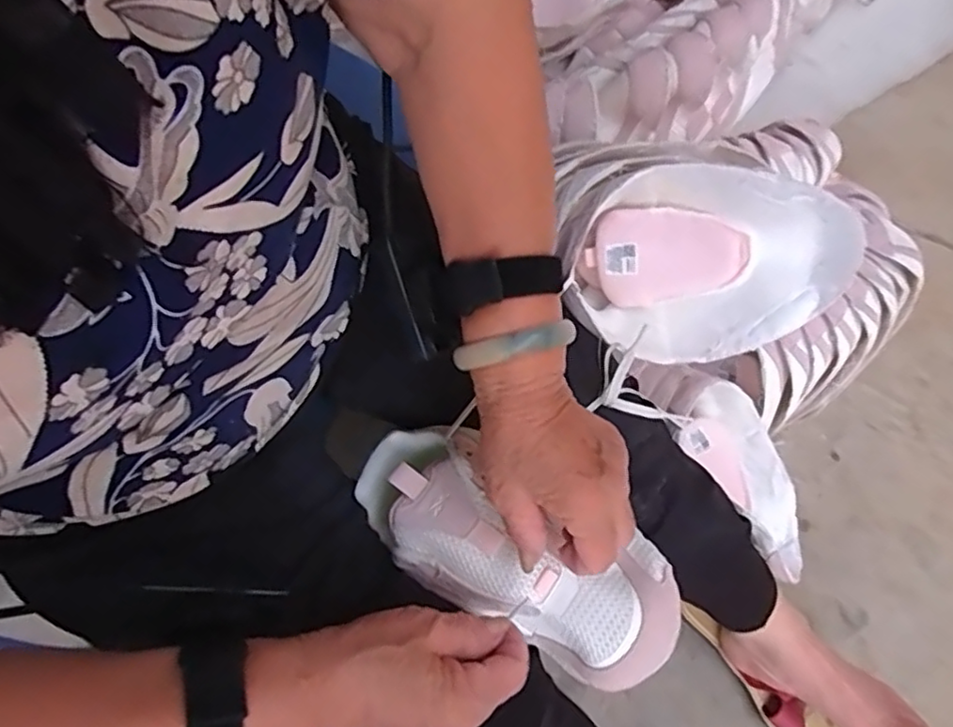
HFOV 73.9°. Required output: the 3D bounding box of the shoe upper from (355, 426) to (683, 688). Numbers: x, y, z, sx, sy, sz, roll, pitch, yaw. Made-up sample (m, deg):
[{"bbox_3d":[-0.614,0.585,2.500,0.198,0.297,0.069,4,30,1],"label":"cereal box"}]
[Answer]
[{"bbox_3d":[0.020,0.115,0.402,0.217,0.042,0.091,29,74,15],"label":"shoe upper"}]

